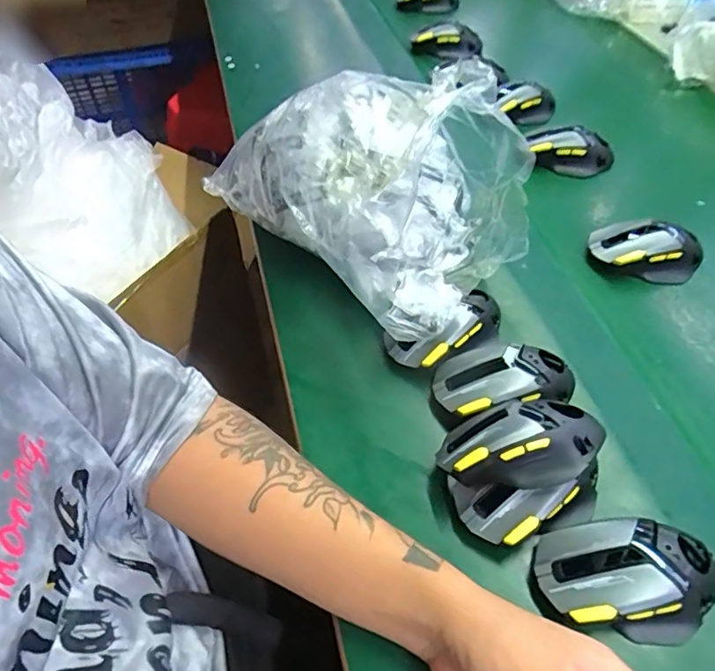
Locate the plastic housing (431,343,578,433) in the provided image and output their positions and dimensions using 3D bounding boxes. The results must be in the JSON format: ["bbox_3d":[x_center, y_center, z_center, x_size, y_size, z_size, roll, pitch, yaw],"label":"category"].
[{"bbox_3d":[0.123,0.040,0.461,0.122,0.042,0.065,-12,52,-4],"label":"plastic housing"}]

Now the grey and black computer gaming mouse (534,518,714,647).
[{"bbox_3d":[0.179,0.159,0.355,0.116,0.043,0.072,-3,52,4],"label":"grey and black computer gaming mouse"}]

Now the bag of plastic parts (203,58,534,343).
[{"bbox_3d":[0.007,-0.173,0.516,0.177,0.162,0.340,-33,60,-23],"label":"bag of plastic parts"}]

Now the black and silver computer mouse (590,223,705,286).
[{"bbox_3d":[0.299,-0.086,0.556,0.110,0.048,0.055,12,54,8],"label":"black and silver computer mouse"}]

